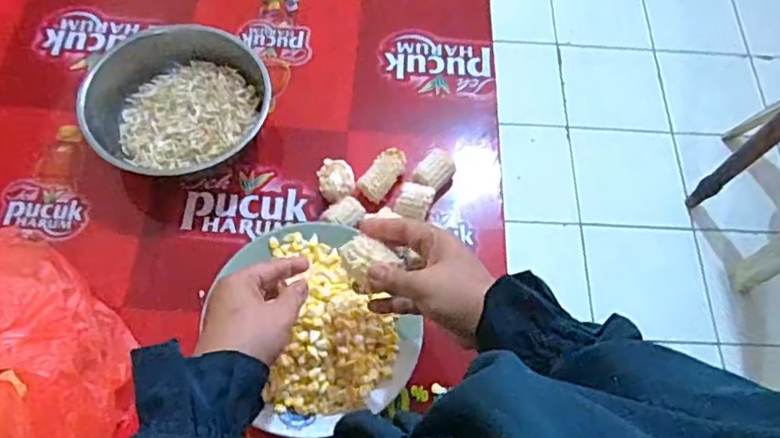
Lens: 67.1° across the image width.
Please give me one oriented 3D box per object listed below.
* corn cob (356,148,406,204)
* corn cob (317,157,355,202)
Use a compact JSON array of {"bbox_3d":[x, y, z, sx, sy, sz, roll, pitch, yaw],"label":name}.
[{"bbox_3d":[-0.007,-0.049,0.670,0.031,0.034,0.064,35,68,12],"label":"corn cob"},{"bbox_3d":[-0.059,-0.039,0.655,0.040,0.040,0.047,-13,67,-9],"label":"corn cob"}]

